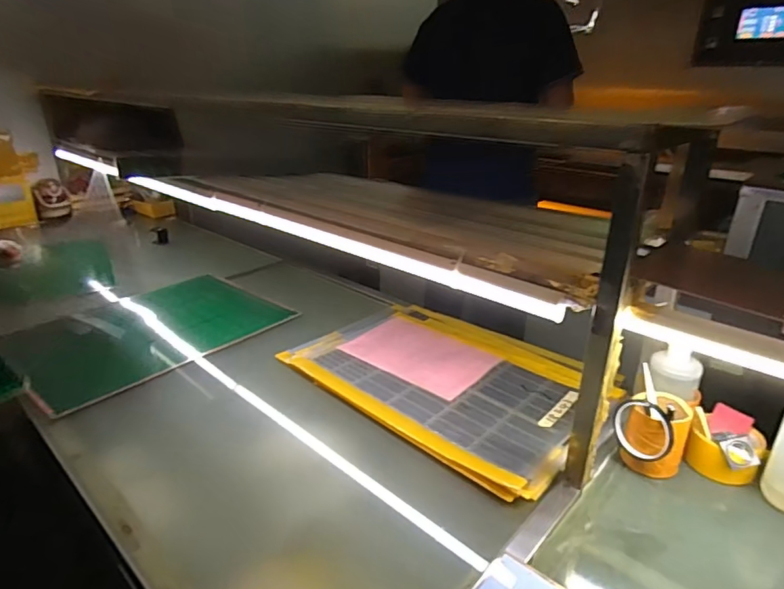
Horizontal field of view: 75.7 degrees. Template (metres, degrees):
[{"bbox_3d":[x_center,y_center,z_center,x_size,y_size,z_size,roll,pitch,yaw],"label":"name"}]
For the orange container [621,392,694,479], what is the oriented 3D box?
[{"bbox_3d":[0.408,0.222,0.788,0.086,0.121,0.083,-19,31,-39],"label":"orange container"}]

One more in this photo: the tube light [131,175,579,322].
[{"bbox_3d":[-0.238,-0.159,1.066,1.286,0.052,0.074,21,31,38],"label":"tube light"}]

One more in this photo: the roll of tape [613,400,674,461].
[{"bbox_3d":[0.382,0.206,0.763,0.019,0.090,0.095,-3,-10,-31],"label":"roll of tape"}]

